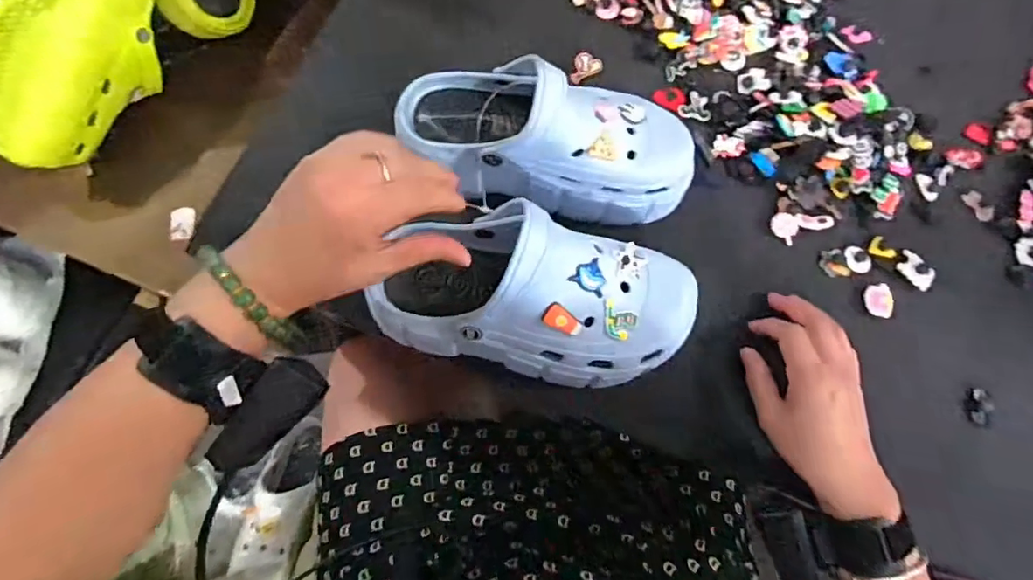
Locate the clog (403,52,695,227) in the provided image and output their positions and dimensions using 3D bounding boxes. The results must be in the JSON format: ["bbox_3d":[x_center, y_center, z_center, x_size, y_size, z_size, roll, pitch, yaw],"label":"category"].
[{"bbox_3d":[0.024,-0.132,0.432,0.244,0.104,0.090,15,72,1],"label":"clog"}]

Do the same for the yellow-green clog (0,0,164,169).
[{"bbox_3d":[-0.460,-0.262,0.577,0.098,0.131,0.264,29,102,19],"label":"yellow-green clog"}]

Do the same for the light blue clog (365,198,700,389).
[{"bbox_3d":[0.017,0.002,0.385,0.226,0.091,0.099,11,72,2],"label":"light blue clog"}]

